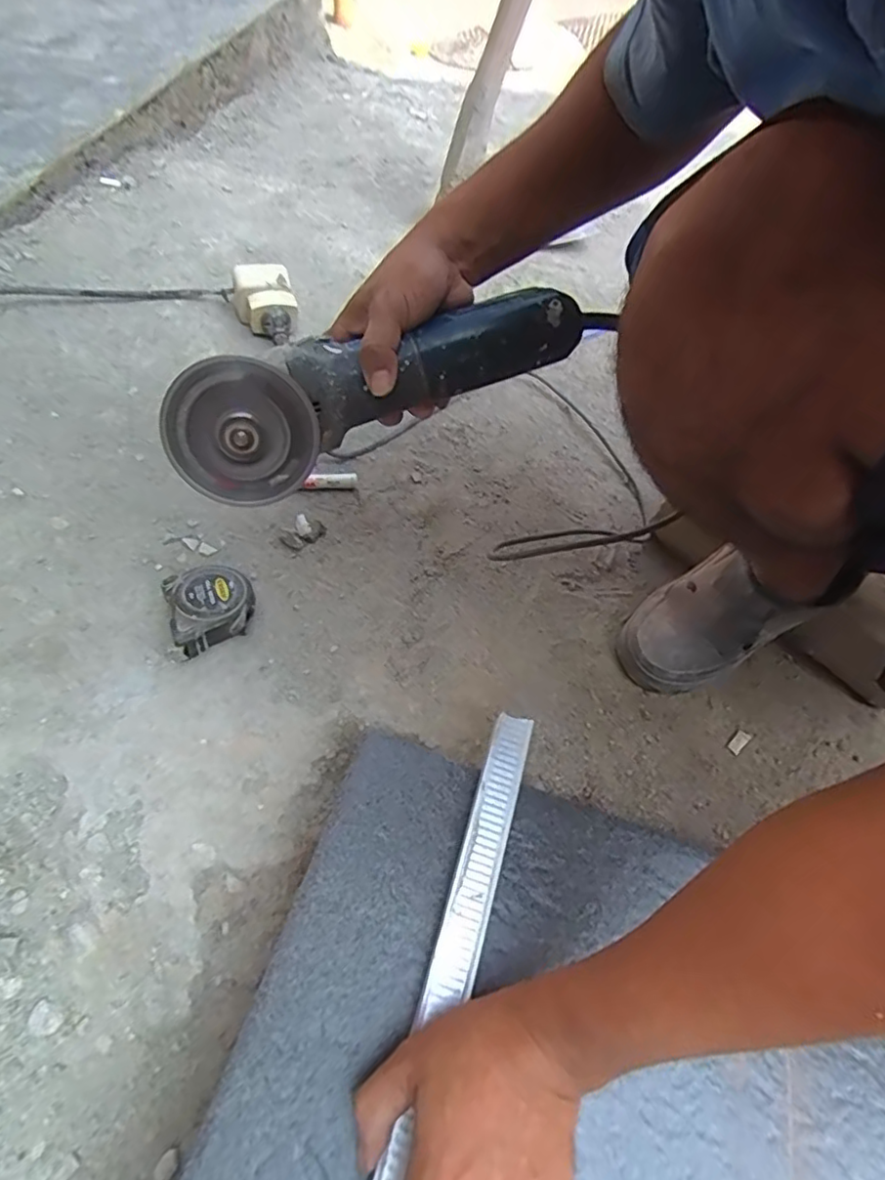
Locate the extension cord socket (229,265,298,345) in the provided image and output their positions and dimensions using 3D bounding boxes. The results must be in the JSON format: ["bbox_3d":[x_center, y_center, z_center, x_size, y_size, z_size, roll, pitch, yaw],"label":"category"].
[{"bbox_3d":[-0.219,-0.349,0.724,0.077,0.065,0.095,-14,59,-10],"label":"extension cord socket"}]

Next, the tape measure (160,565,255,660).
[{"bbox_3d":[-0.203,0.014,0.519,0.070,0.043,0.075,-28,62,-17],"label":"tape measure"}]

